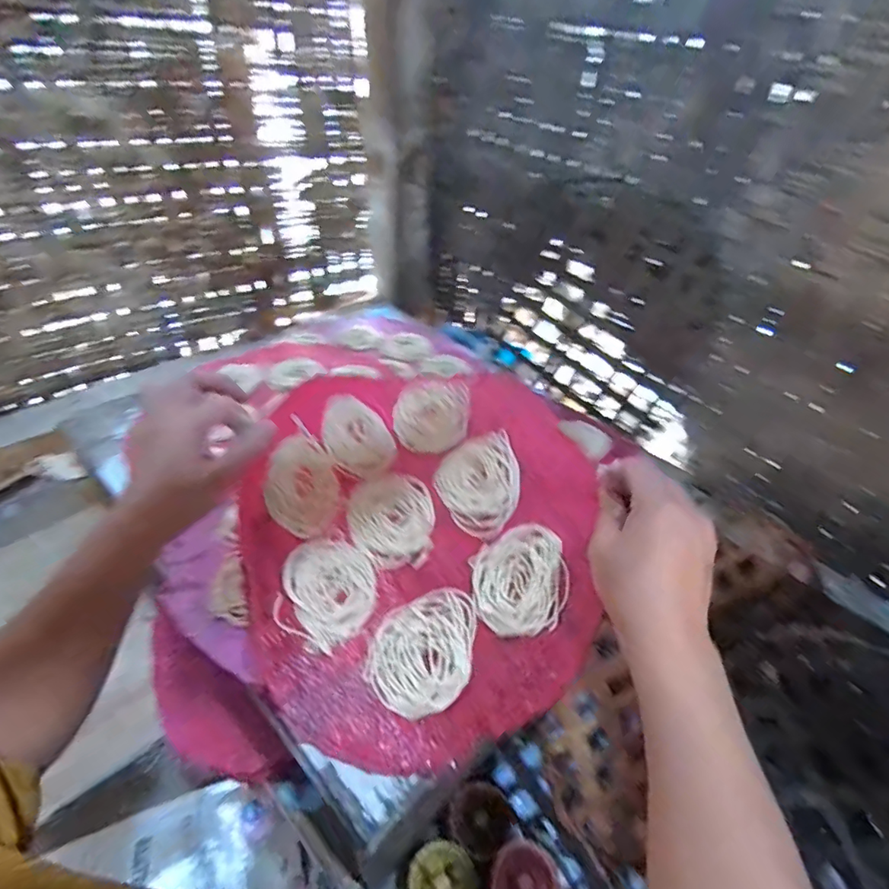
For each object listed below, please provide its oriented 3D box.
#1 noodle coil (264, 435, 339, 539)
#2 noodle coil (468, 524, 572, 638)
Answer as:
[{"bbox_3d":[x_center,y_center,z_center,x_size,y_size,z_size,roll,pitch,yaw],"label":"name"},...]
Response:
[{"bbox_3d":[-0.112,0.033,0.410,0.005,0.072,0.073,-6,58,33],"label":"noodle coil"},{"bbox_3d":[0.054,0.100,0.378,0.076,0.009,0.077,-21,52,29],"label":"noodle coil"}]

